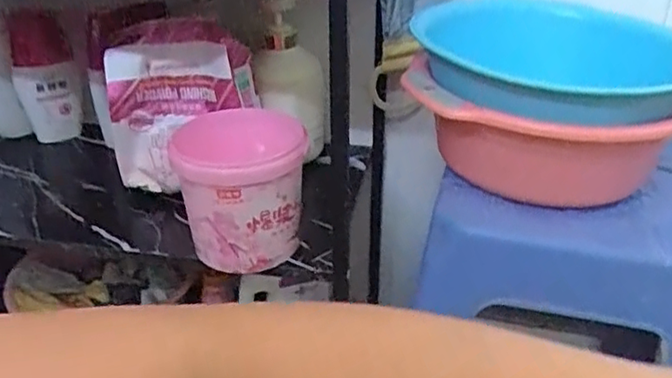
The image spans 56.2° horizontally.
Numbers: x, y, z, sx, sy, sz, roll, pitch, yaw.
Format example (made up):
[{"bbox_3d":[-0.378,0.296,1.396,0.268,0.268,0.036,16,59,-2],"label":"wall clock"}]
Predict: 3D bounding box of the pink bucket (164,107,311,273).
[{"bbox_3d":[-0.101,-0.003,0.663,0.128,0.120,0.137,-8,31,-14],"label":"pink bucket"}]

